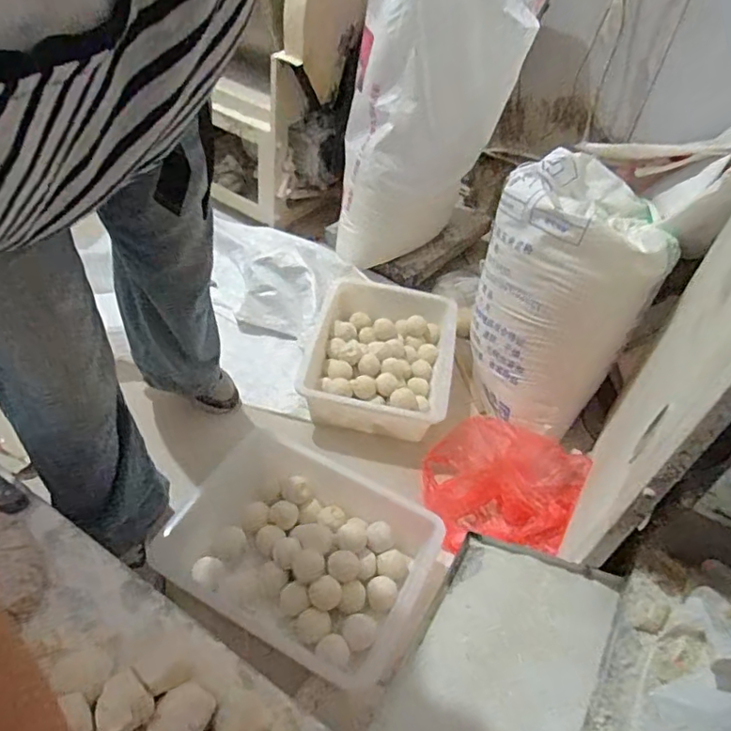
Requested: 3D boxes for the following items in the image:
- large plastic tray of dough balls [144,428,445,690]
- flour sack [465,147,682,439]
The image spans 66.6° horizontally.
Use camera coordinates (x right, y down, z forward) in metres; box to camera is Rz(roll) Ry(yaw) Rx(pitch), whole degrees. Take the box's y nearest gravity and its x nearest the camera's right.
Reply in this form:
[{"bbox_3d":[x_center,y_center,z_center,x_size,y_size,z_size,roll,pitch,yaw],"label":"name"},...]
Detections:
[{"bbox_3d":[-0.115,0.313,0.996,0.443,0.085,0.324,24,48,16],"label":"large plastic tray of dough balls"},{"bbox_3d":[0.404,-0.138,1.210,0.332,0.485,0.331,23,47,15],"label":"flour sack"}]

